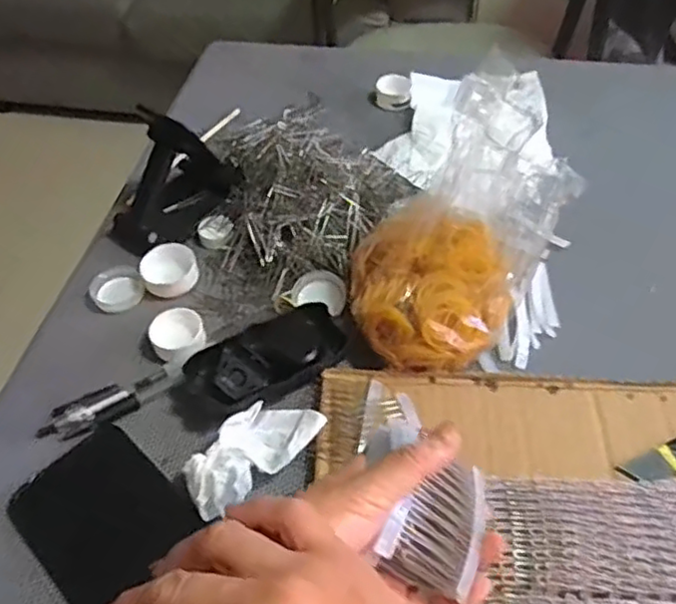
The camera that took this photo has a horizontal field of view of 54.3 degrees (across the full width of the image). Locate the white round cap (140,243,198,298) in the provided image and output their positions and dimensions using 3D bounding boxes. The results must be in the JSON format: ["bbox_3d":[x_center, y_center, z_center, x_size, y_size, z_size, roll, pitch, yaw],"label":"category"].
[{"bbox_3d":[-0.135,-0.026,0.529,0.042,0.019,0.042,-1,50,2],"label":"white round cap"}]

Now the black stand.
[{"bbox_3d":[-0.144,-0.103,0.564,0.065,0.082,0.120,26,56,22],"label":"black stand"}]

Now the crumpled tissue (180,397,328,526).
[{"bbox_3d":[-0.054,0.092,0.406,0.048,0.028,0.088,31,58,26],"label":"crumpled tissue"}]

